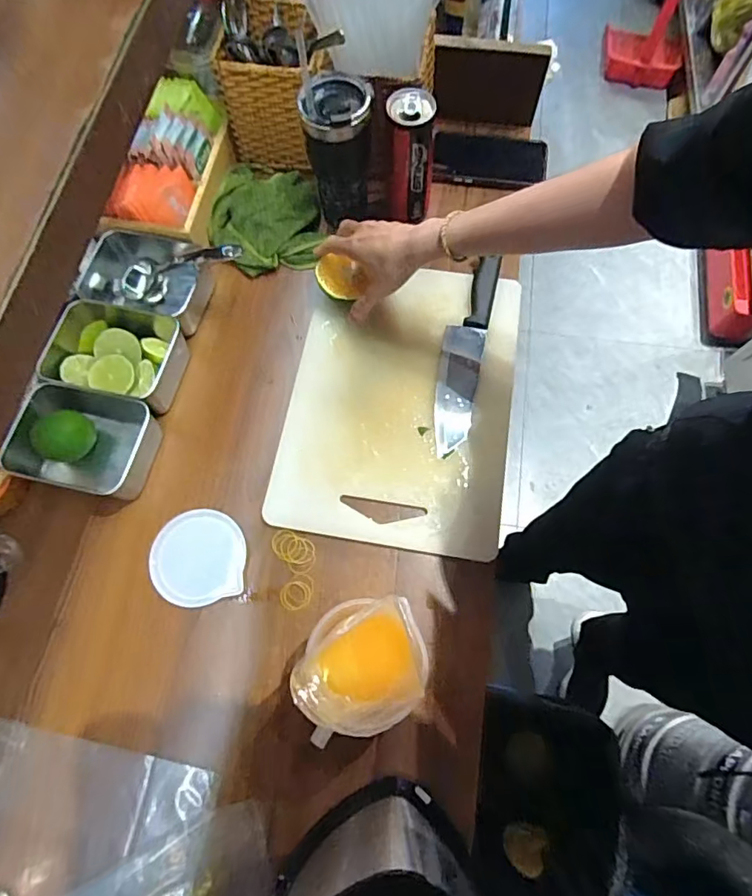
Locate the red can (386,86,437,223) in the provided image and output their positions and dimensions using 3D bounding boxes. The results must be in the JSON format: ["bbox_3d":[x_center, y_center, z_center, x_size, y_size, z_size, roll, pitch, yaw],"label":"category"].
[{"bbox_3d":[0.042,-0.346,0.617,0.056,0.139,0.057,-1,70,1],"label":"red can"}]

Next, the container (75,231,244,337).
[{"bbox_3d":[-0.265,-0.205,0.613,0.196,0.081,0.115,28,73,11],"label":"container"}]

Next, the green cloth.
[{"bbox_3d":[-0.137,-0.293,0.654,0.135,0.061,0.133,16,71,7],"label":"green cloth"}]

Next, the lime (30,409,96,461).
[{"bbox_3d":[-0.336,-0.011,0.559,0.044,0.052,0.057,26,73,11],"label":"lime"}]

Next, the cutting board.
[{"bbox_3d":[0.029,-0.059,0.587,0.249,0.017,0.334,8,70,5],"label":"cutting board"}]

